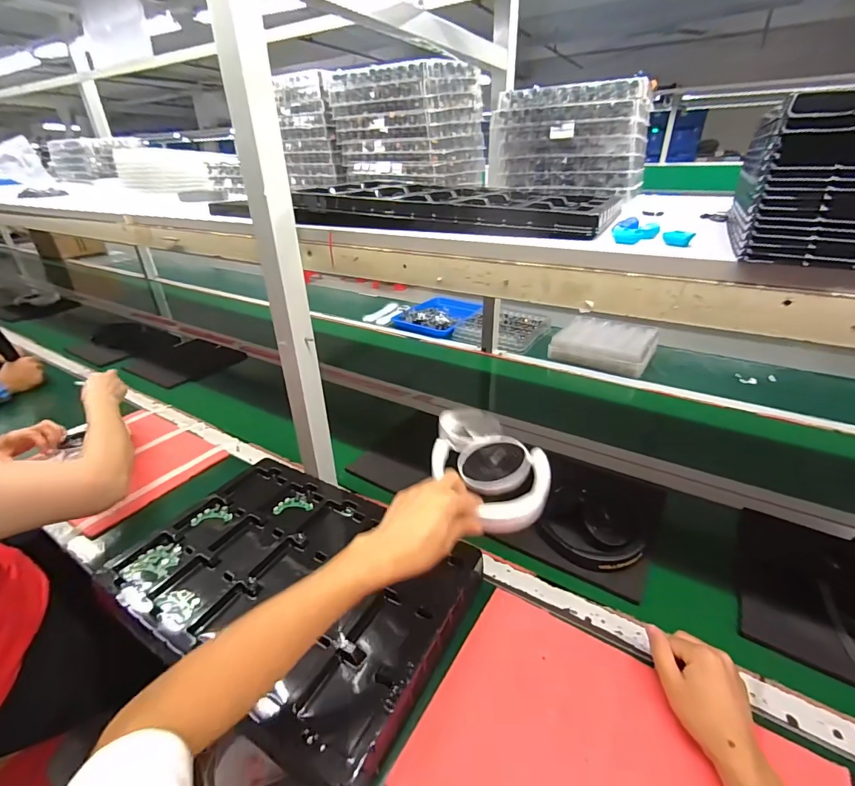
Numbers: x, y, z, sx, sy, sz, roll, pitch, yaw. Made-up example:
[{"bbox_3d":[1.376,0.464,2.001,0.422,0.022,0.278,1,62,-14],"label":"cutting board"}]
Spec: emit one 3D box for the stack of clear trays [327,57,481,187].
[{"bbox_3d":[-0.041,-0.611,0.979,0.268,0.221,0.261,13,32,23],"label":"stack of clear trays"}]

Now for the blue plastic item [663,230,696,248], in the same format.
[{"bbox_3d":[0.241,-0.148,0.403,0.026,0.013,0.010,14,33,25],"label":"blue plastic item"}]

